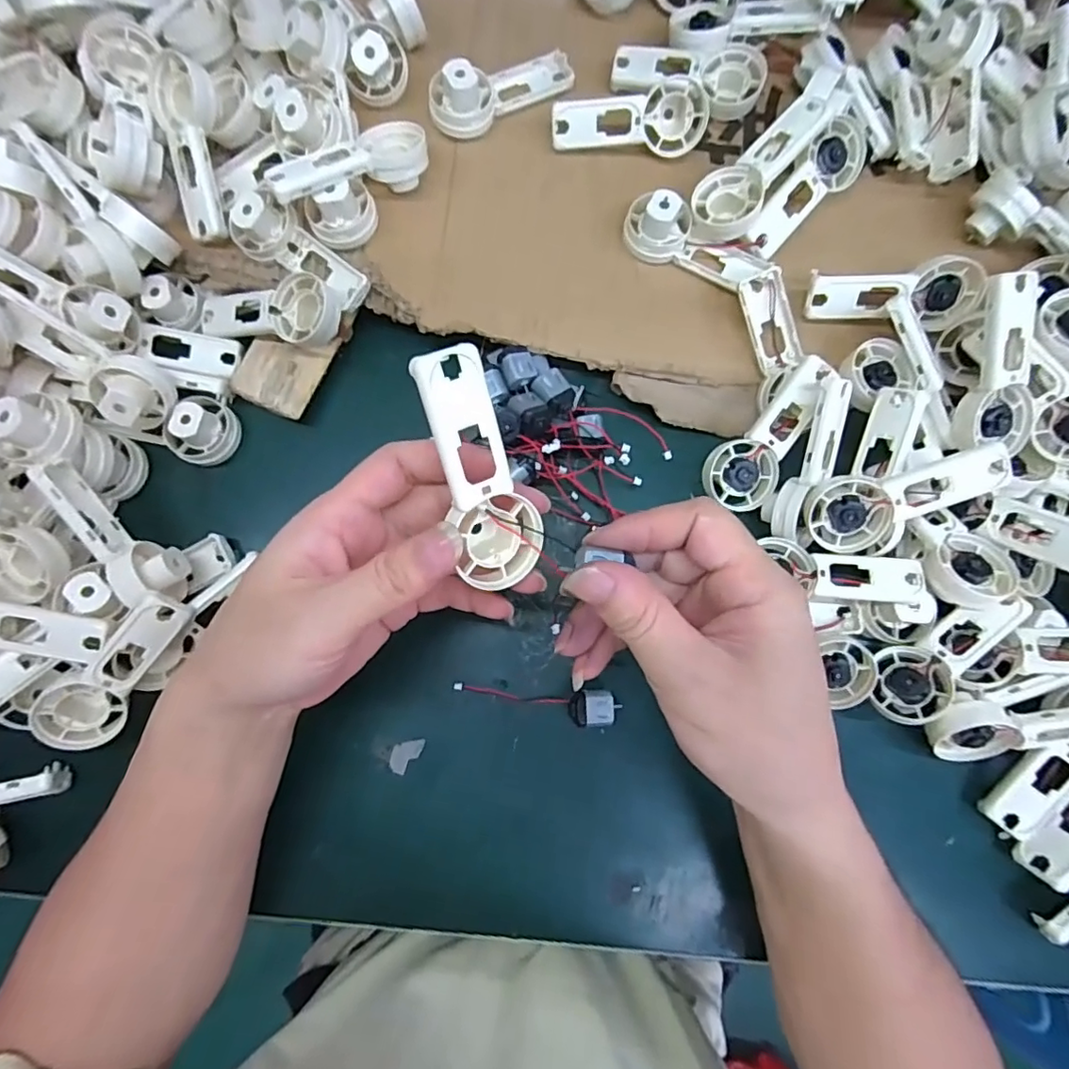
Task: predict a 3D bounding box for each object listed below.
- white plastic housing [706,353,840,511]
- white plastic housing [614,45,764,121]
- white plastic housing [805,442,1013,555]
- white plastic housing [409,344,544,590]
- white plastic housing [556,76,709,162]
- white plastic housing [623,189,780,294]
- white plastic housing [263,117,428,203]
[{"bbox_3d":[0.133,-0.056,0.318,0.041,0.014,0.092,35,103,6],"label":"white plastic housing"},{"bbox_3d":[0.096,-0.286,0.355,0.092,0.016,0.034,5,81,0],"label":"white plastic housing"},{"bbox_3d":[0.192,-0.019,0.294,0.093,0.019,0.040,-22,79,22],"label":"white plastic housing"},{"bbox_3d":[-0.021,-0.024,0.218,0.033,0.025,0.093,-18,123,-4],"label":"white plastic housing"},{"bbox_3d":[0.057,-0.256,0.349,0.092,0.037,0.022,-5,39,-3],"label":"white plastic housing"},{"bbox_3d":[0.098,-0.176,0.337,0.088,0.027,0.033,21,81,3],"label":"white plastic housing"},{"bbox_3d":[-0.106,-0.210,0.326,0.093,0.024,0.037,-28,81,-19],"label":"white plastic housing"}]

